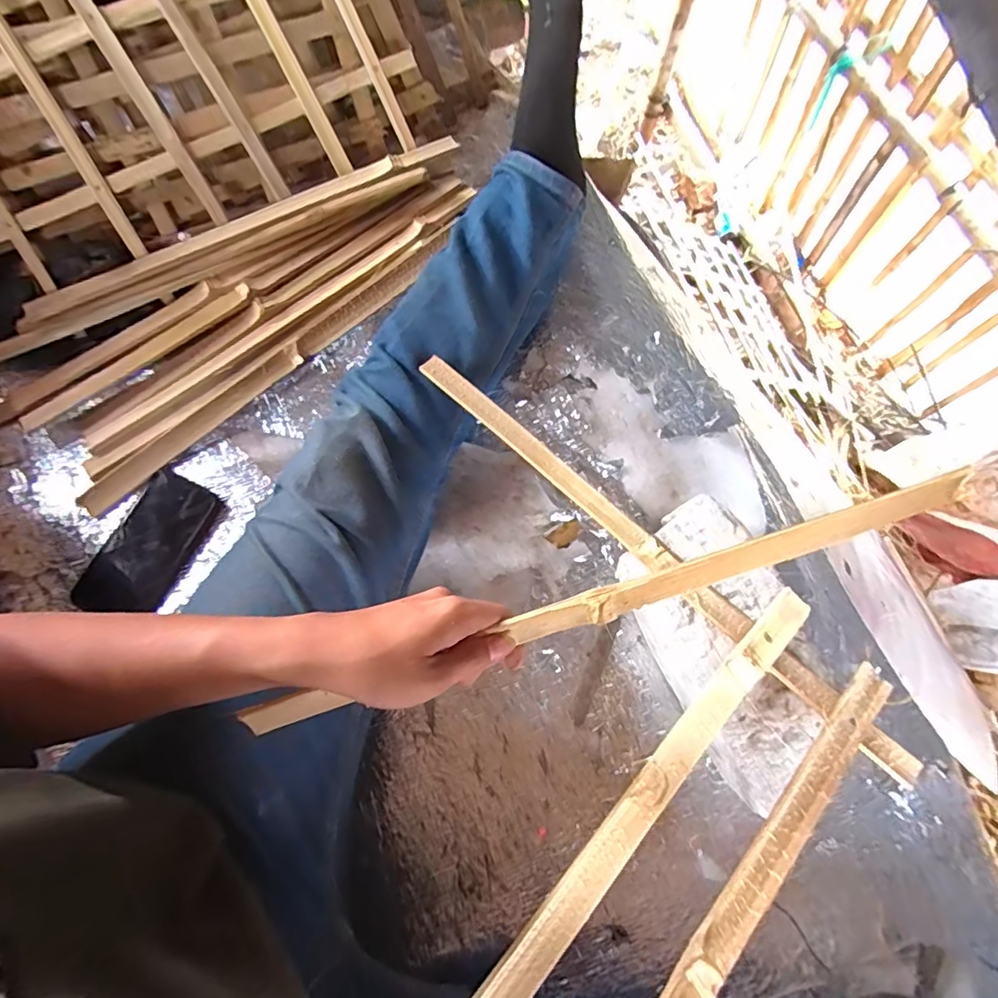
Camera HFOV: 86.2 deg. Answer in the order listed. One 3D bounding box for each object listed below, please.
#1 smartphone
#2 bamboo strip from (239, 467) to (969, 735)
[{"bbox_3d":[-0.364,0.053,0.560,0.087,0.010,0.157,30,79,4],"label":"smartphone"},{"bbox_3d":[0.075,0.072,0.364,0.504,0.027,0.008,-18,29,-2],"label":"bamboo strip"}]

